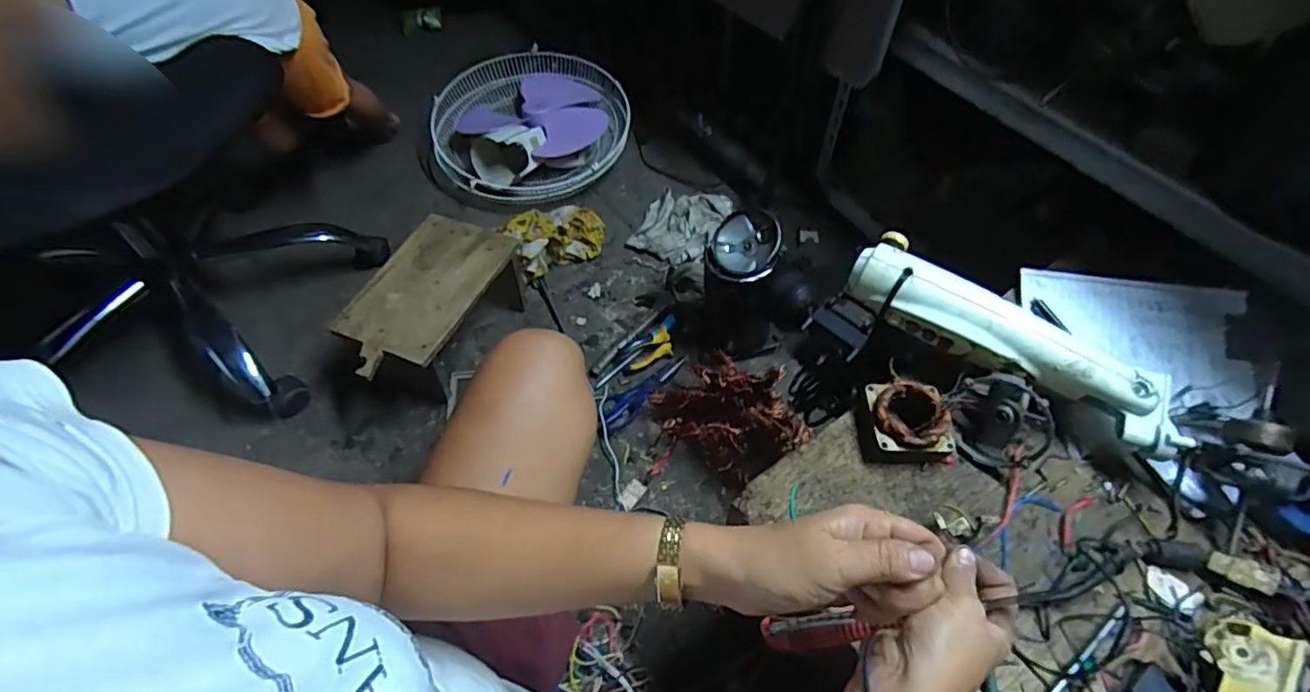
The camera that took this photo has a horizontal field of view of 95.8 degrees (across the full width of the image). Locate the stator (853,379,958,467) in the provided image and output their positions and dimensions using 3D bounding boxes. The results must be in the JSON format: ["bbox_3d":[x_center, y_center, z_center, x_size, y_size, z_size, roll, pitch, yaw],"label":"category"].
[{"bbox_3d":[0.252,0.077,0.598,0.082,0.051,0.075,2,53,1],"label":"stator"}]

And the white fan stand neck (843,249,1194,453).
[{"bbox_3d":[0.352,-0.006,0.591,0.329,0.050,0.060,30,59,21],"label":"white fan stand neck"}]

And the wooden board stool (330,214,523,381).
[{"bbox_3d":[-0.370,-0.046,0.988,0.183,0.148,0.314,16,55,12],"label":"wooden board stool"}]

